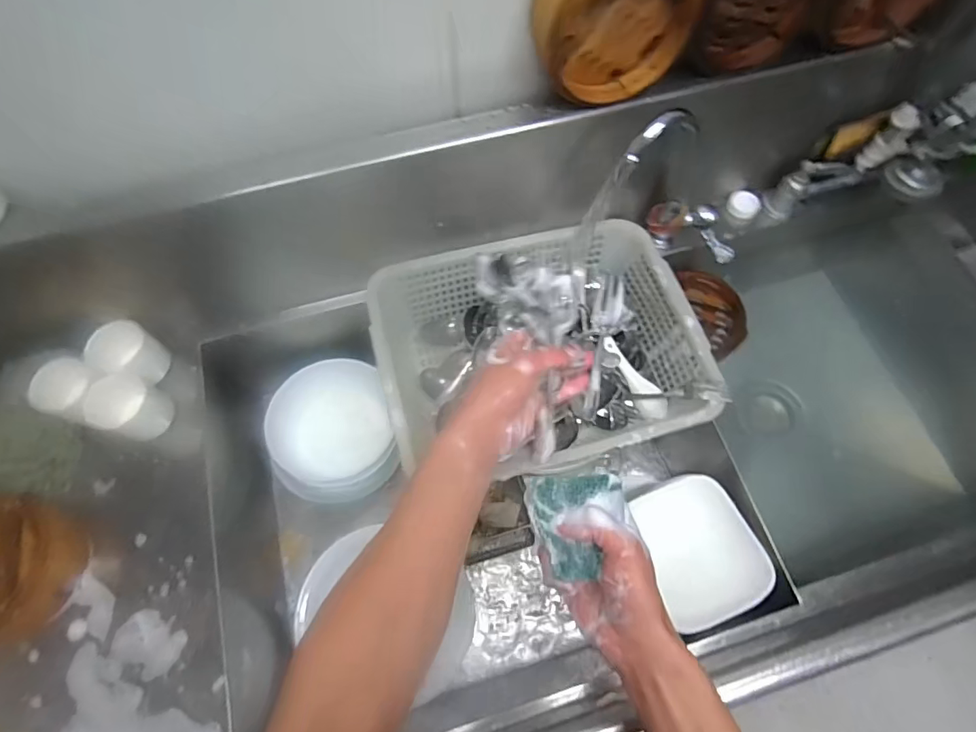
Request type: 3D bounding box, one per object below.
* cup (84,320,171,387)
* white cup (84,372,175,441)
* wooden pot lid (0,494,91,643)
[{"bbox_3d":[-0.440,-0.013,0.629,0.055,0.082,0.064,26,70,12],"label":"cup"},{"bbox_3d":[-0.414,0.049,0.592,0.060,0.064,0.062,-1,67,1],"label":"white cup"},{"bbox_3d":[-0.523,0.216,0.546,0.141,0.052,0.144,-13,67,-4],"label":"wooden pot lid"}]

